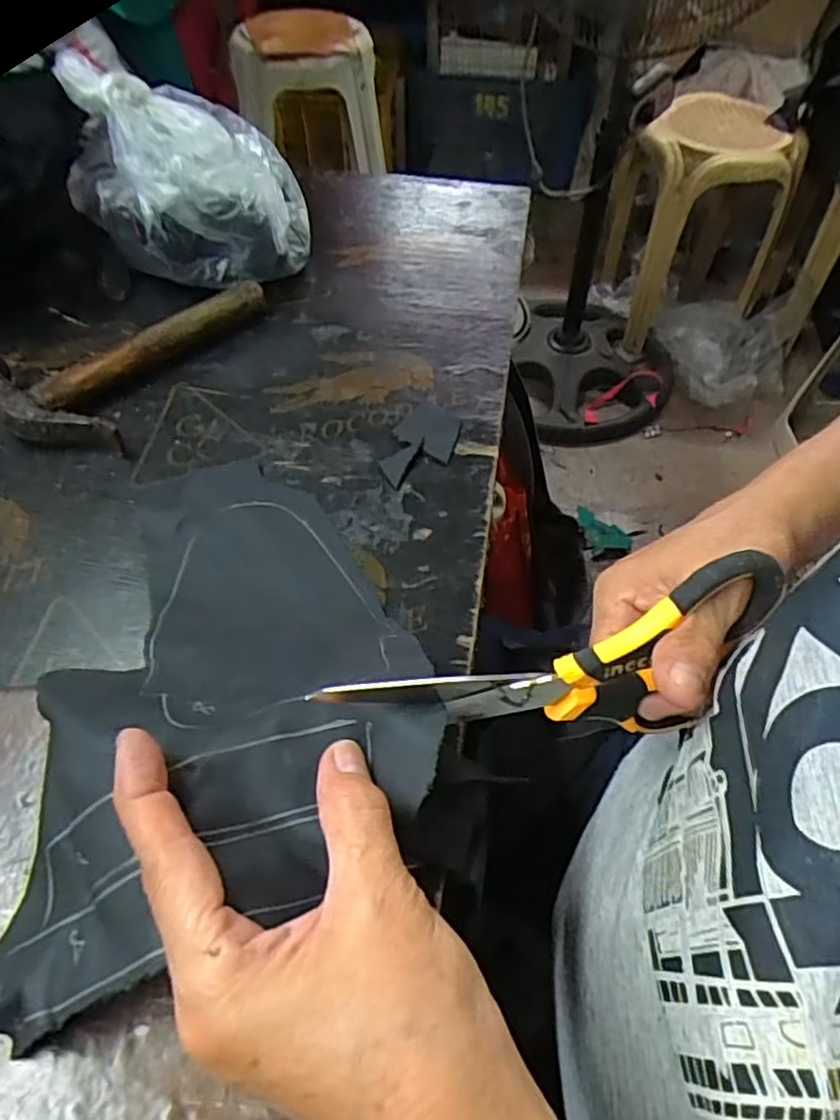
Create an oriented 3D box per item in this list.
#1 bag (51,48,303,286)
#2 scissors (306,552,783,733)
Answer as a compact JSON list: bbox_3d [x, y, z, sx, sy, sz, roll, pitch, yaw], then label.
[{"bbox_3d":[-0.166,-0.275,0.500,0.159,0.112,0.153,-21,56,-15],"label":"bag"},{"bbox_3d":[0.053,0.050,0.271,0.174,0.087,0.024,-11,54,-8],"label":"scissors"}]

